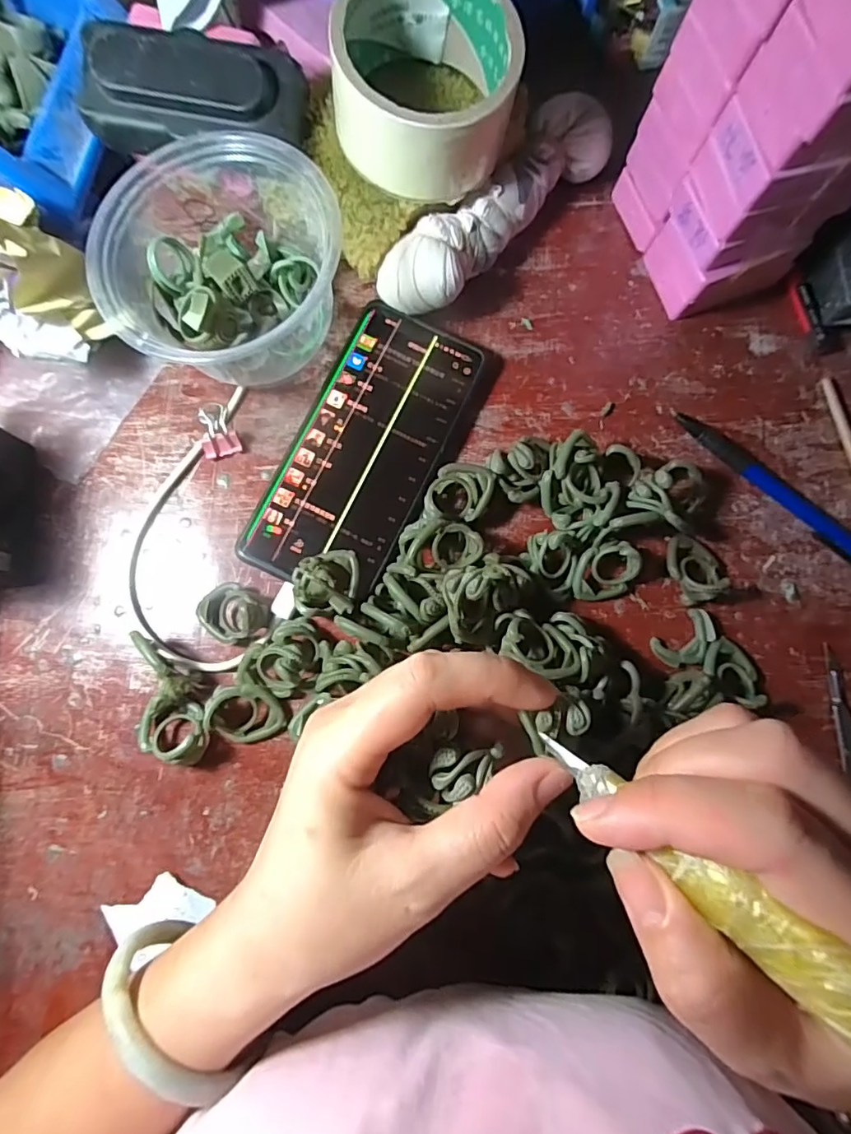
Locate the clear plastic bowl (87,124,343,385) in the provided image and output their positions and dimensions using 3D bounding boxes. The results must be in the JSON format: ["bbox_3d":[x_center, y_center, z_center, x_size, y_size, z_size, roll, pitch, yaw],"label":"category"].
[{"bbox_3d":[-0.101,-0.147,0.268,0.101,0.070,0.104,0,83,-2],"label":"clear plastic bowl"}]

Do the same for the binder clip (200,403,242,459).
[{"bbox_3d":[-0.113,-0.075,0.288,0.019,0.011,0.029,-18,84,-4],"label":"binder clip"}]

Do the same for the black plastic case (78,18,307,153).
[{"bbox_3d":[-0.115,-0.232,0.261,0.106,0.030,0.040,7,82,-1],"label":"black plastic case"}]

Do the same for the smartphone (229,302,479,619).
[{"bbox_3d":[-0.032,-0.062,0.289,0.075,0.013,0.157,26,82,1],"label":"smartphone"}]

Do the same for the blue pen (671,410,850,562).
[{"bbox_3d":[0.200,-0.042,0.297,0.143,0.009,0.014,38,83,3],"label":"blue pen"}]

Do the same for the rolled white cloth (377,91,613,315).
[{"bbox_3d":[0.039,-0.197,0.295,0.040,0.043,0.156,43,83,4],"label":"rolled white cloth"}]

